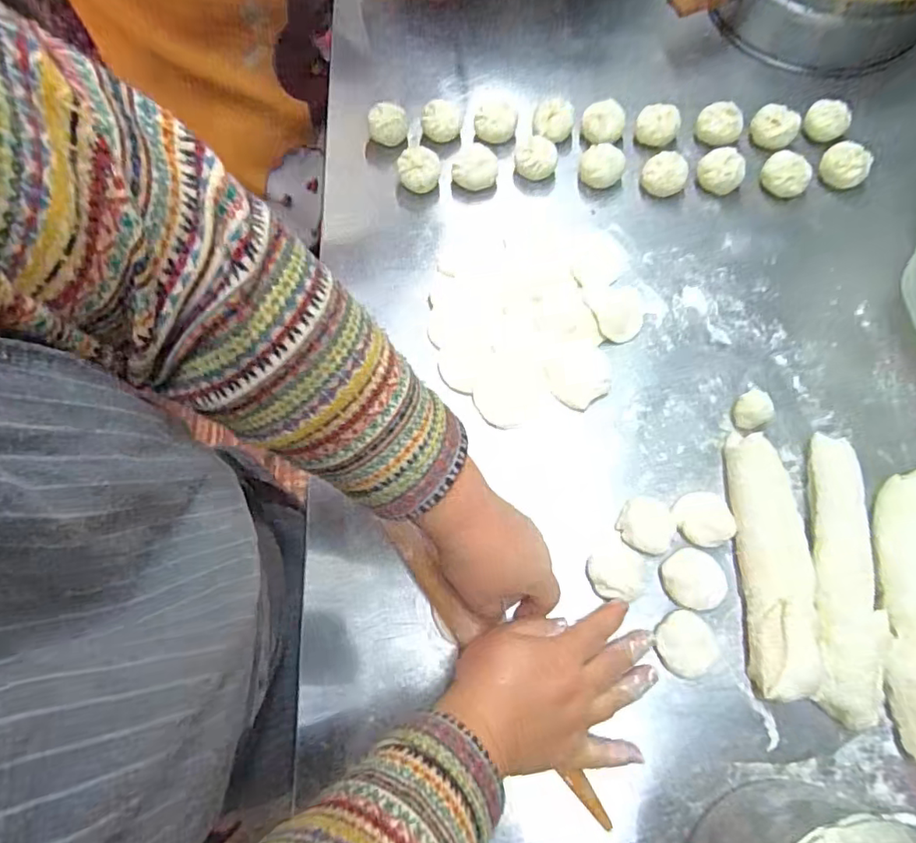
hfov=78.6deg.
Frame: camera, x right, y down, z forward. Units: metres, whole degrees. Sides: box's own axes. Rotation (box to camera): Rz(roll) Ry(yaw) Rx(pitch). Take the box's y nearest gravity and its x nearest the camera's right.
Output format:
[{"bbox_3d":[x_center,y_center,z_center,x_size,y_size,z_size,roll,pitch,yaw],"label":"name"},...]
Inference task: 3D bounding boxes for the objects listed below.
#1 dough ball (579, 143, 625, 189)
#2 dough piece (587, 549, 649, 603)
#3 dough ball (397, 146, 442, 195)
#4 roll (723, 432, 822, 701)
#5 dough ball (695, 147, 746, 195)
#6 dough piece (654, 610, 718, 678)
[{"bbox_3d":[0.140,-0.247,0.549,0.042,0.034,0.038,10,72,6],"label":"dough ball"},{"bbox_3d":[0.123,0.118,0.432,0.043,0.015,0.037,4,71,4],"label":"dough piece"},{"bbox_3d":[-0.038,-0.243,0.547,0.038,0.036,0.032,-12,71,-1],"label":"dough ball"},{"bbox_3d":[0.237,0.103,0.423,0.050,0.029,0.189,-1,71,2],"label":"roll"},{"bbox_3d":[0.253,-0.241,0.545,0.042,0.034,0.038,19,73,9],"label":"dough ball"},{"bbox_3d":[0.166,0.163,0.410,0.039,0.014,0.044,-11,71,-1],"label":"dough piece"}]

